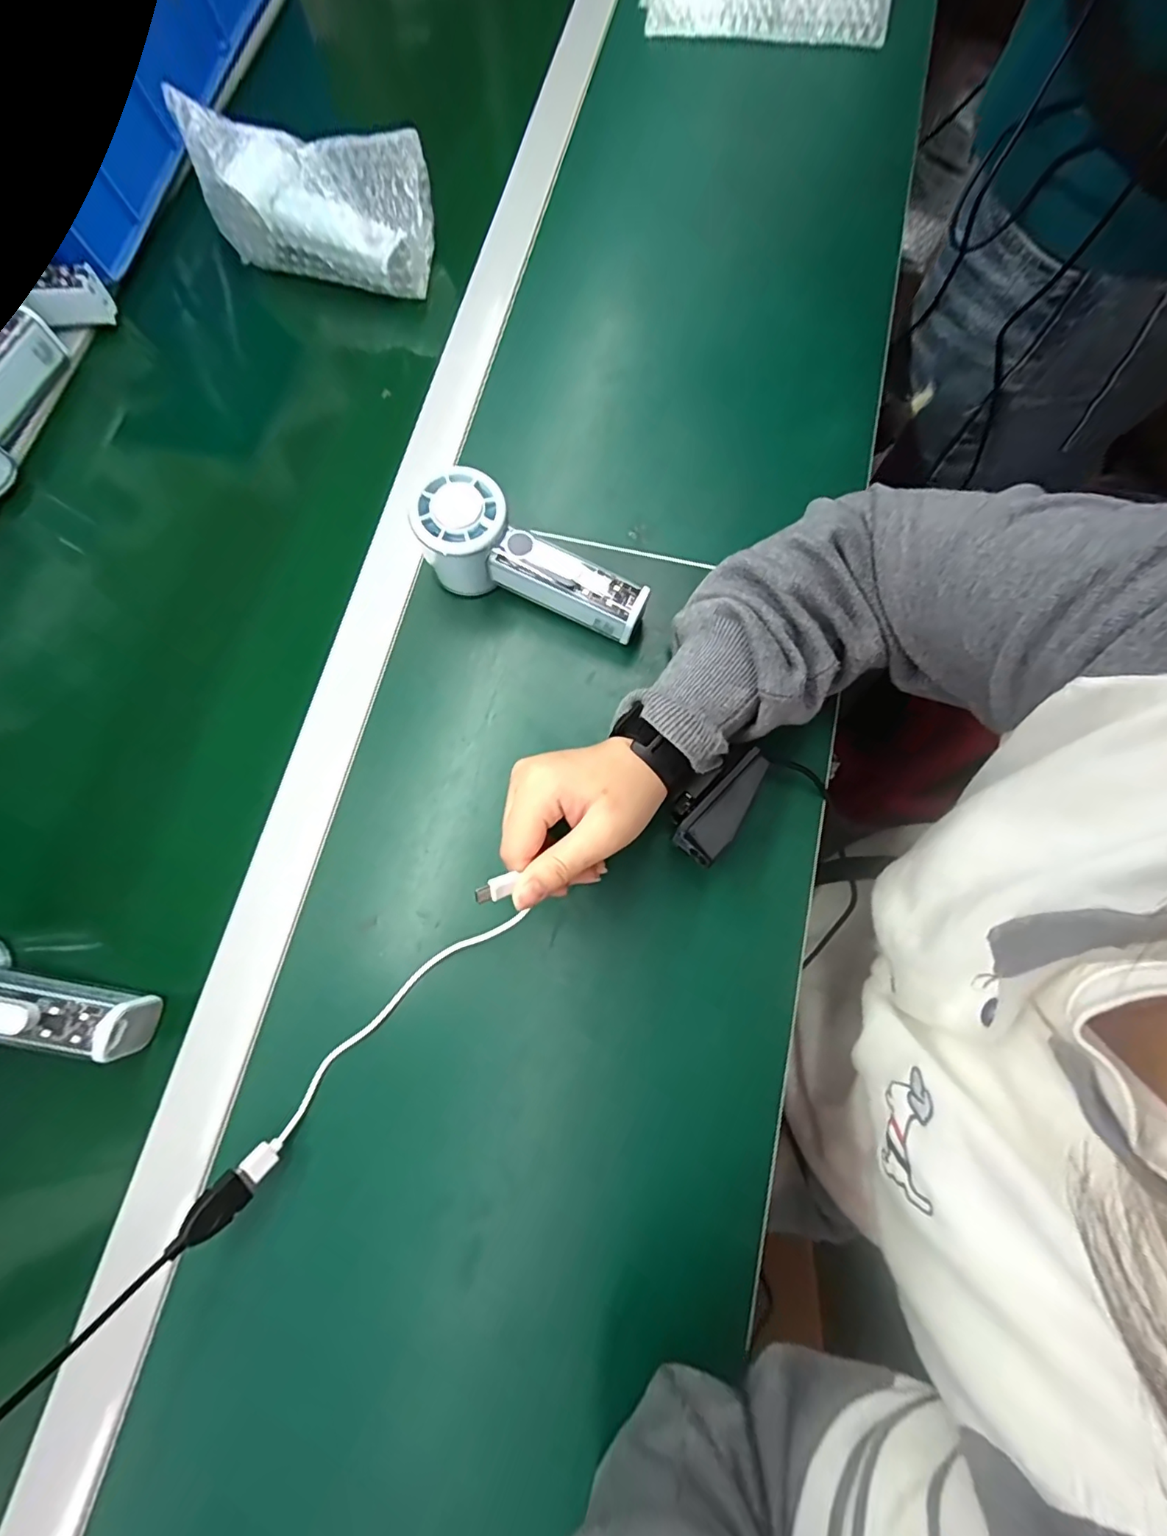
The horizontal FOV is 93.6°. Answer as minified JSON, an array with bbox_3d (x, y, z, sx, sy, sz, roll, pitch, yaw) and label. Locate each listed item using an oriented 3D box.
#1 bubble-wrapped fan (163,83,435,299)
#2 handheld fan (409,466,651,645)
[{"bbox_3d":[-0.211,-0.438,0.423,0.189,0.075,0.062,12,77,5],"label":"bubble-wrapped fan"},{"bbox_3d":[-0.030,-0.129,0.351,0.146,0.061,0.056,23,78,7],"label":"handheld fan"}]

